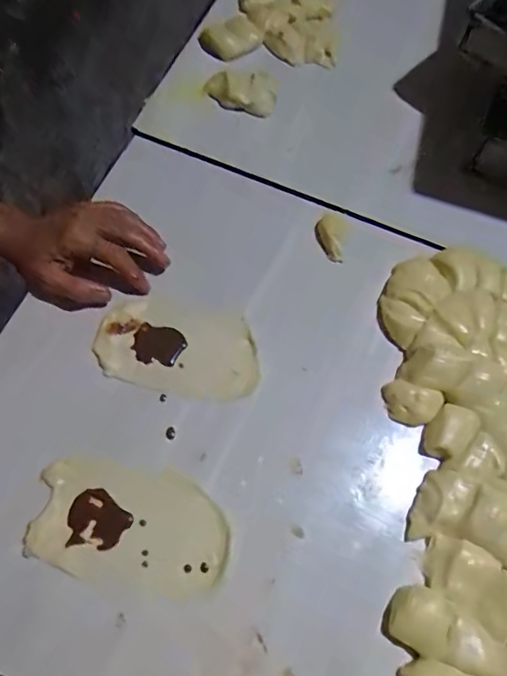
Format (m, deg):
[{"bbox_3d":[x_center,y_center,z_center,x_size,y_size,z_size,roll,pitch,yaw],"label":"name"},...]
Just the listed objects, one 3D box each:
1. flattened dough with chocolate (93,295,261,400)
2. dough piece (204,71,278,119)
[{"bbox_3d":[-0.069,0.009,0.460,0.146,0.008,0.088,11,70,-1],"label":"flattened dough with chocolate"},{"bbox_3d":[-0.015,-0.292,0.579,0.083,0.030,0.048,4,65,-3],"label":"dough piece"}]

